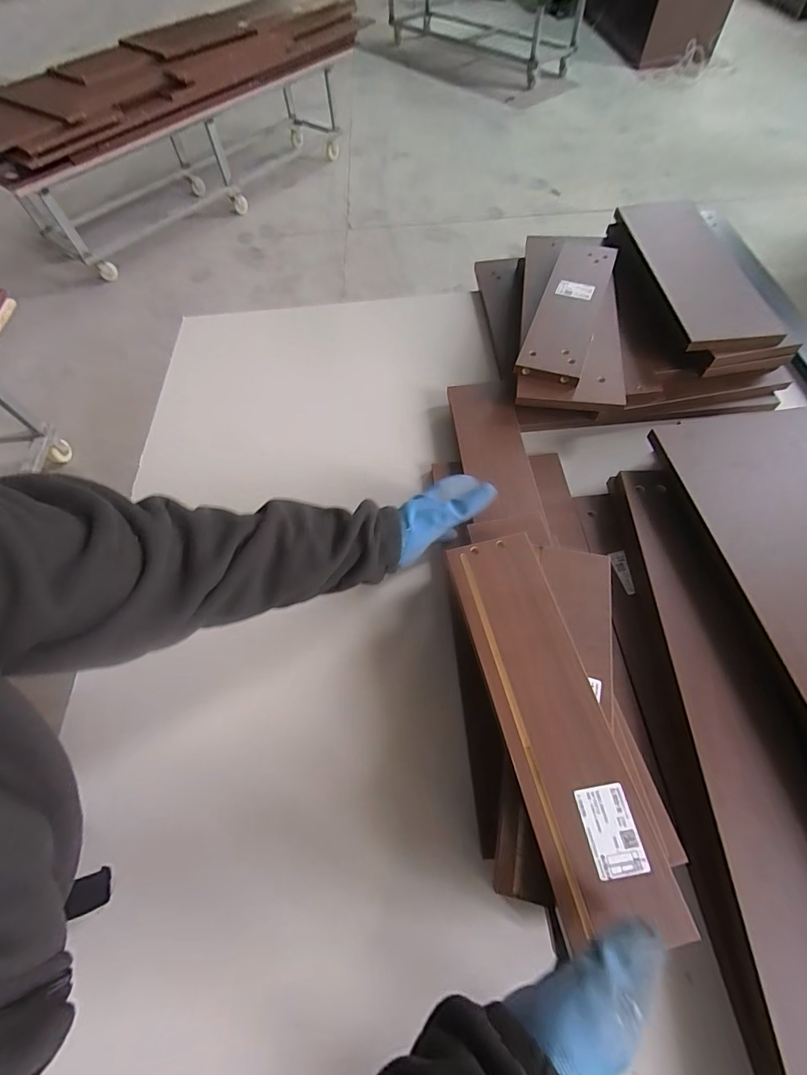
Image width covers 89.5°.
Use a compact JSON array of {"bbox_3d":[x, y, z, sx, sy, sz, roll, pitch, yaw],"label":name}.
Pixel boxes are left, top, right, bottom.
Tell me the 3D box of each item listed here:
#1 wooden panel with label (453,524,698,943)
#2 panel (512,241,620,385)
[{"bbox_3d":[0.135,0.153,0.384,0.091,0.021,0.334,-14,61,-5],"label":"wooden panel with label"},{"bbox_3d":[0.287,-0.402,0.699,0.099,0.015,0.369,18,64,13],"label":"panel"}]

